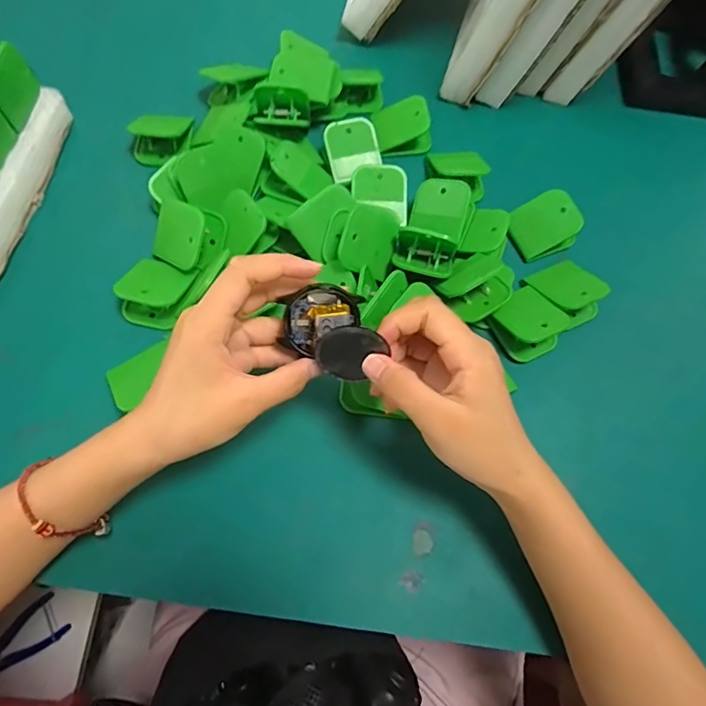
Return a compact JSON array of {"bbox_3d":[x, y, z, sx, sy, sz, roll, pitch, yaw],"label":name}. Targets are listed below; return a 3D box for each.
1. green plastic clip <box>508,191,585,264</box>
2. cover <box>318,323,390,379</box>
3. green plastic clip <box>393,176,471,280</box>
[{"bbox_3d":[0.165,-0.110,0.408,0.053,0.025,0.048,-24,71,-12],"label":"green plastic clip"},{"bbox_3d":[-0.003,0.000,0.269,0.033,0.039,0.005,35,33,-17],"label":"cover"},{"bbox_3d":[0.065,-0.105,0.377,0.047,0.025,0.087,17,68,4],"label":"green plastic clip"}]

